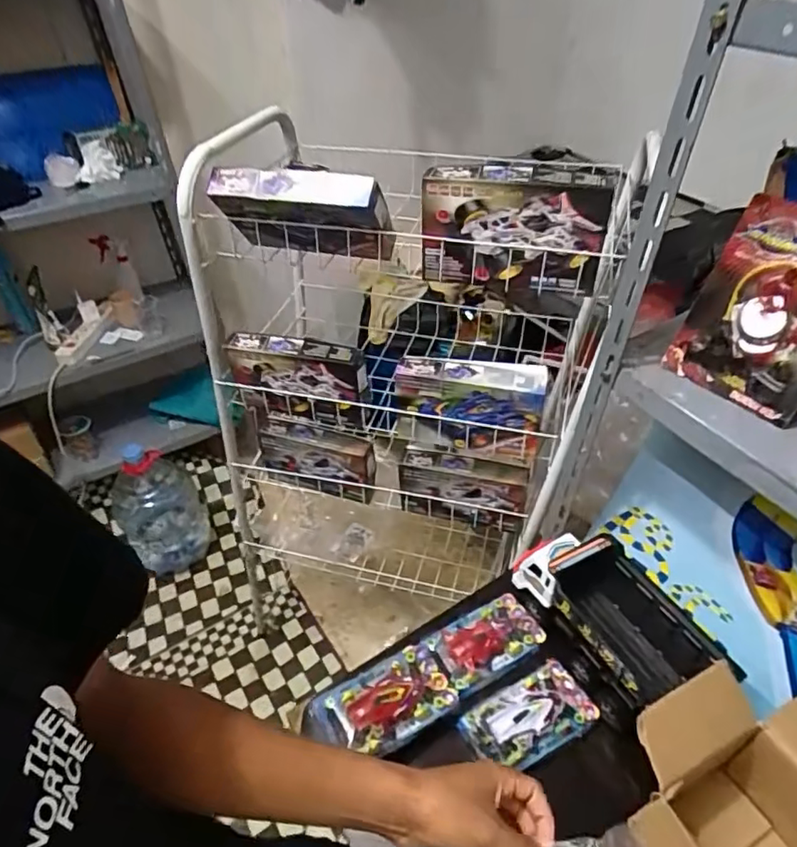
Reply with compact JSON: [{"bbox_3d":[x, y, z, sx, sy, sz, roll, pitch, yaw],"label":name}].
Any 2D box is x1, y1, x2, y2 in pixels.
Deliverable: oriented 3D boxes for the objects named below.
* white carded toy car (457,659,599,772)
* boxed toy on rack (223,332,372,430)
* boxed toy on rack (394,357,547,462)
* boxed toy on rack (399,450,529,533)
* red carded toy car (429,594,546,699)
[{"bbox_3d":[0.178,0.396,0.782,0.178,0.038,0.097,-20,45,-19],"label":"white carded toy car"},{"bbox_3d":[-0.165,-0.072,0.999,0.246,0.158,0.055,12,44,15],"label":"boxed toy on rack"},{"bbox_3d":[0.111,-0.026,0.925,0.227,0.152,0.066,7,43,10],"label":"boxed toy on rack"},{"bbox_3d":[0.120,0.122,1.072,0.228,0.144,0.058,9,44,12],"label":"boxed toy on rack"},{"bbox_3d":[0.134,0.331,0.872,0.163,0.023,0.098,-24,47,-22],"label":"red carded toy car"}]

